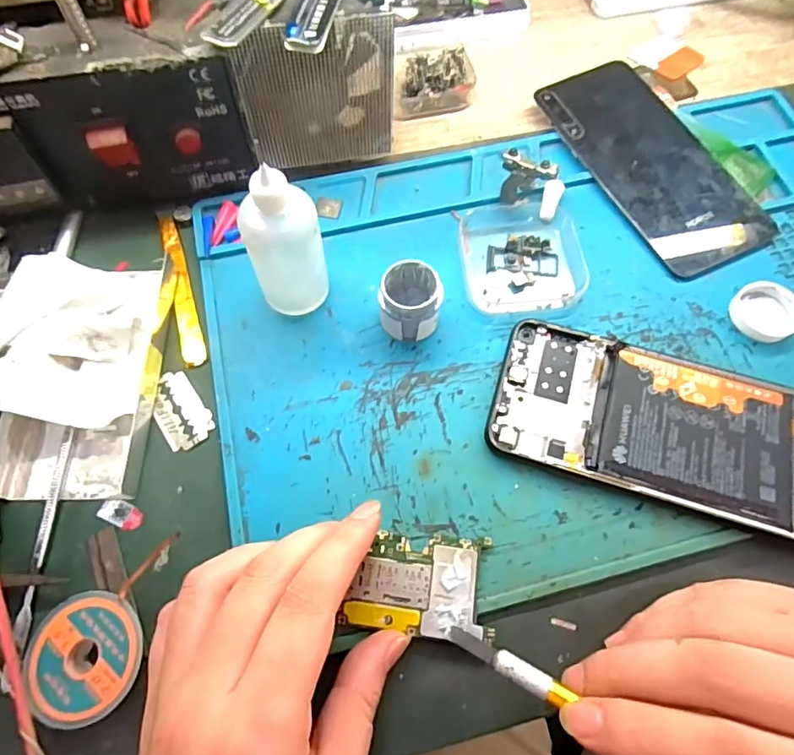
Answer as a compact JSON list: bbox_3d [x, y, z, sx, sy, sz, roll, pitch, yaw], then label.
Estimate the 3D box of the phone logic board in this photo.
[{"bbox_3d":[0.009,0.086,0.218,0.058,0.005,0.038,3,66,2],"label":"phone logic board"}]

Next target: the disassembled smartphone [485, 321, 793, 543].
[{"bbox_3d":[0.126,0.019,0.246,0.155,0.010,0.077,17,67,8],"label":"disassembled smartphone"}]

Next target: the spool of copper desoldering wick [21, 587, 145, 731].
[{"bbox_3d":[-0.121,0.110,0.206,0.042,0.013,0.045,0,66,0],"label":"spool of copper desoldering wick"}]

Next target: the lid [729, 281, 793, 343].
[{"bbox_3d":[0.192,-0.034,0.269,0.033,0.010,0.031,0,66,0],"label":"lid"}]

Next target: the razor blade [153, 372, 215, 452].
[{"bbox_3d":[-0.107,0.016,0.255,0.022,0.004,0.040,-29,68,-21],"label":"razor blade"}]

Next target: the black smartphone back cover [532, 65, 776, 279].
[{"bbox_3d":[0.151,-0.130,0.311,0.072,0.009,0.152,-24,68,-10],"label":"black smartphone back cover"}]

